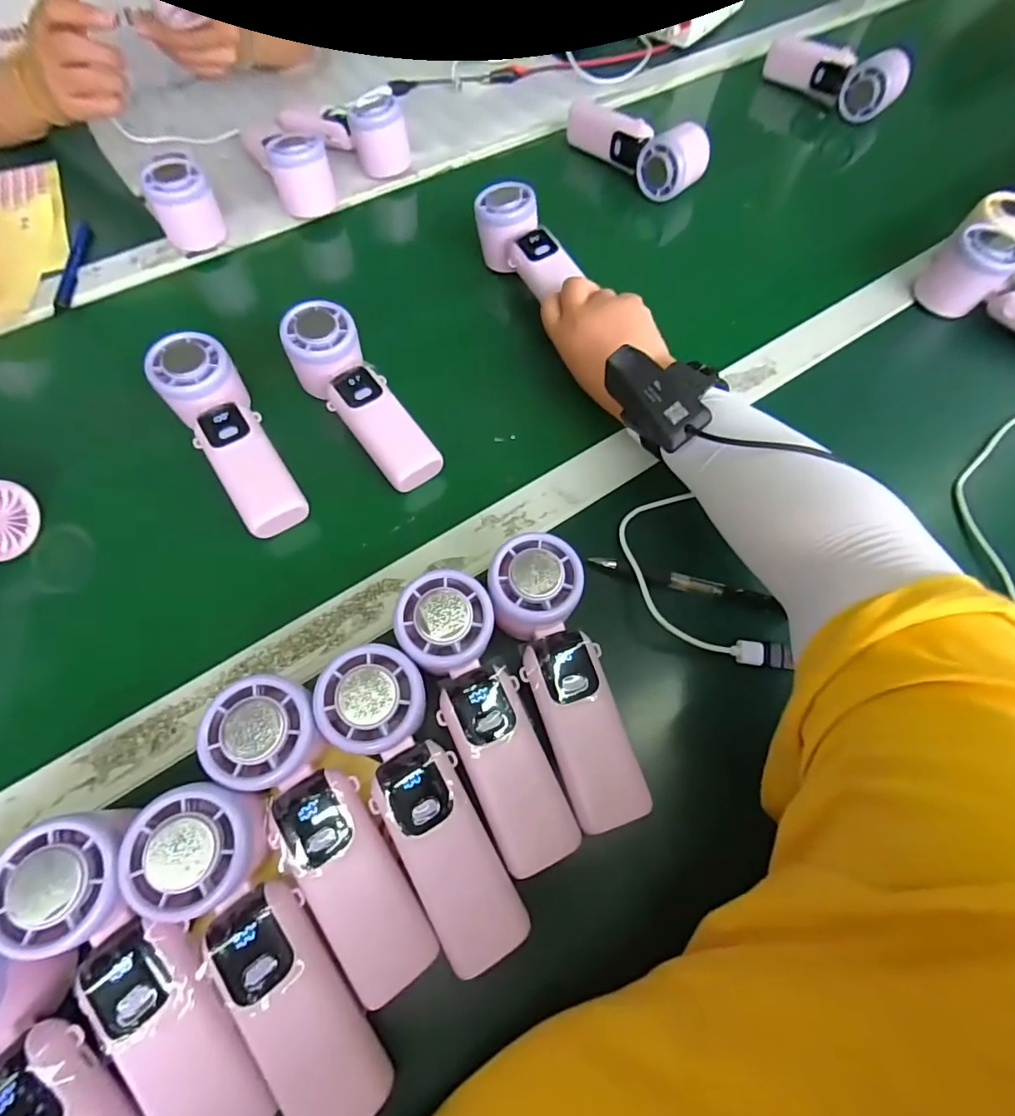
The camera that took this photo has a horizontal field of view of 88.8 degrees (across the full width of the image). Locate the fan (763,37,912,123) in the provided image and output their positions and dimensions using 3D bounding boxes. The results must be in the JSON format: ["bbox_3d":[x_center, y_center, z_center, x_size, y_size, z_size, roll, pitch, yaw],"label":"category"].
[{"bbox_3d":[0.412,-0.615,0.658,0.049,0.060,0.178,-39,70,-17],"label":"fan"}]

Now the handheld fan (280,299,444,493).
[{"bbox_3d":[-0.115,-0.123,0.399,0.054,0.052,0.164,-31,68,-14],"label":"handheld fan"}]

